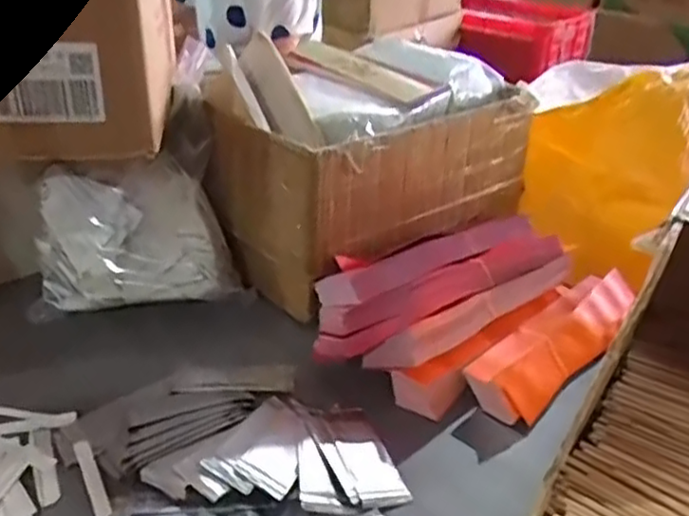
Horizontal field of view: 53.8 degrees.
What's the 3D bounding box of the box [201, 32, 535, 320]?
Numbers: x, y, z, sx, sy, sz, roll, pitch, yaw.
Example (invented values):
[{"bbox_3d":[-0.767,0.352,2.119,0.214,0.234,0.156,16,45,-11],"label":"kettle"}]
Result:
[{"bbox_3d":[0.021,-0.146,0.913,0.398,0.216,0.291,-23,38,-37],"label":"box"}]

